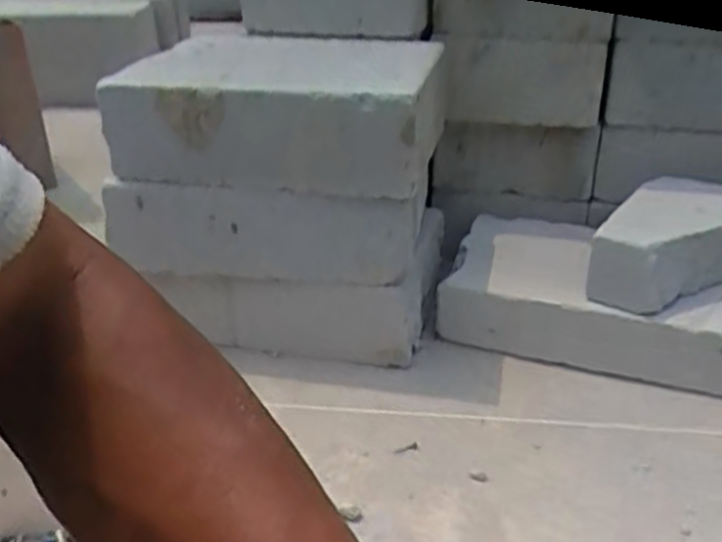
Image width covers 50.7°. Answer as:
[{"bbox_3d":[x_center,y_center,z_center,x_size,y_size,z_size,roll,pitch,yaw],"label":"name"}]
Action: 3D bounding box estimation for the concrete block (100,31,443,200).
[{"bbox_3d":[-0.069,-0.166,0.788,0.286,0.103,0.199,6,30,13],"label":"concrete block"}]

